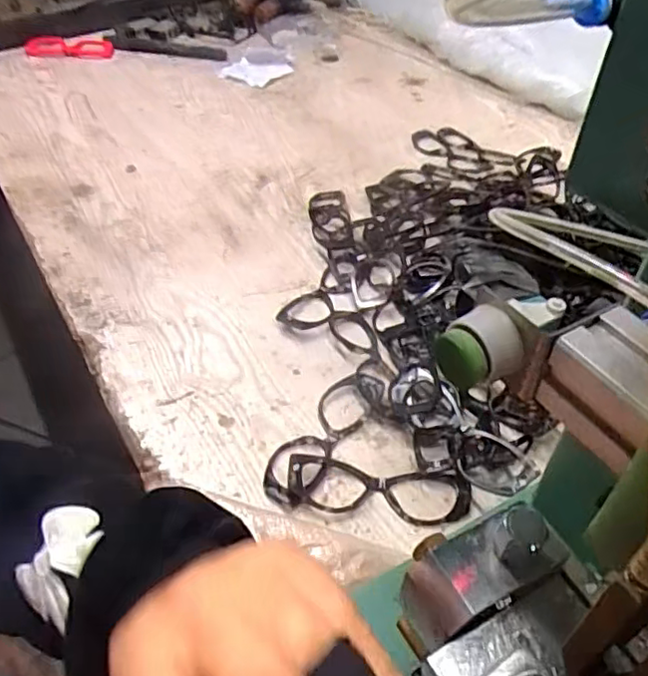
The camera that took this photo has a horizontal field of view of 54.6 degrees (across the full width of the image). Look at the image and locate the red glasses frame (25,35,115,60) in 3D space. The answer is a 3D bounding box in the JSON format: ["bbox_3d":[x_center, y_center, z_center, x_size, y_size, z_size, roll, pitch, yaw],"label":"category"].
[{"bbox_3d":[-0.406,-0.467,1.006,0.131,0.023,0.043,-4,46,-6],"label":"red glasses frame"}]

